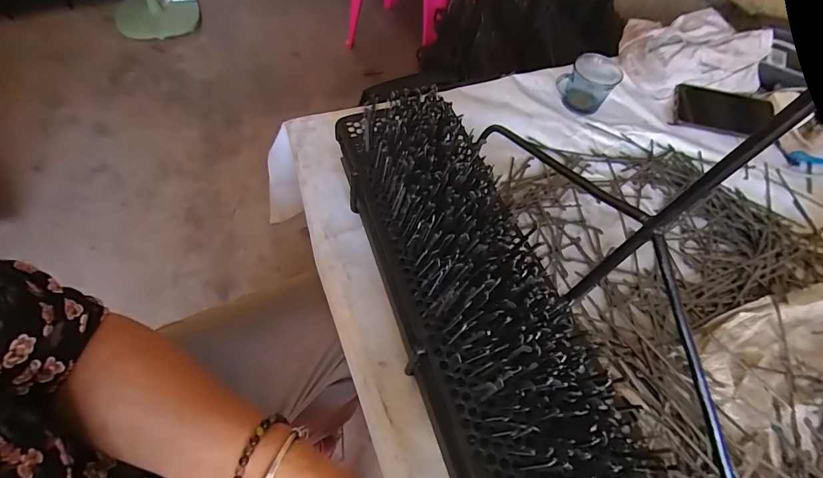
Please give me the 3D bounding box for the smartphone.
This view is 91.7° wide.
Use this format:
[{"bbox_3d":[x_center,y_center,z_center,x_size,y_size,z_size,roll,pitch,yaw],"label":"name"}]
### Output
[{"bbox_3d":[0.534,-0.216,0.685,0.165,0.012,0.080,10,81,-2],"label":"smartphone"}]

